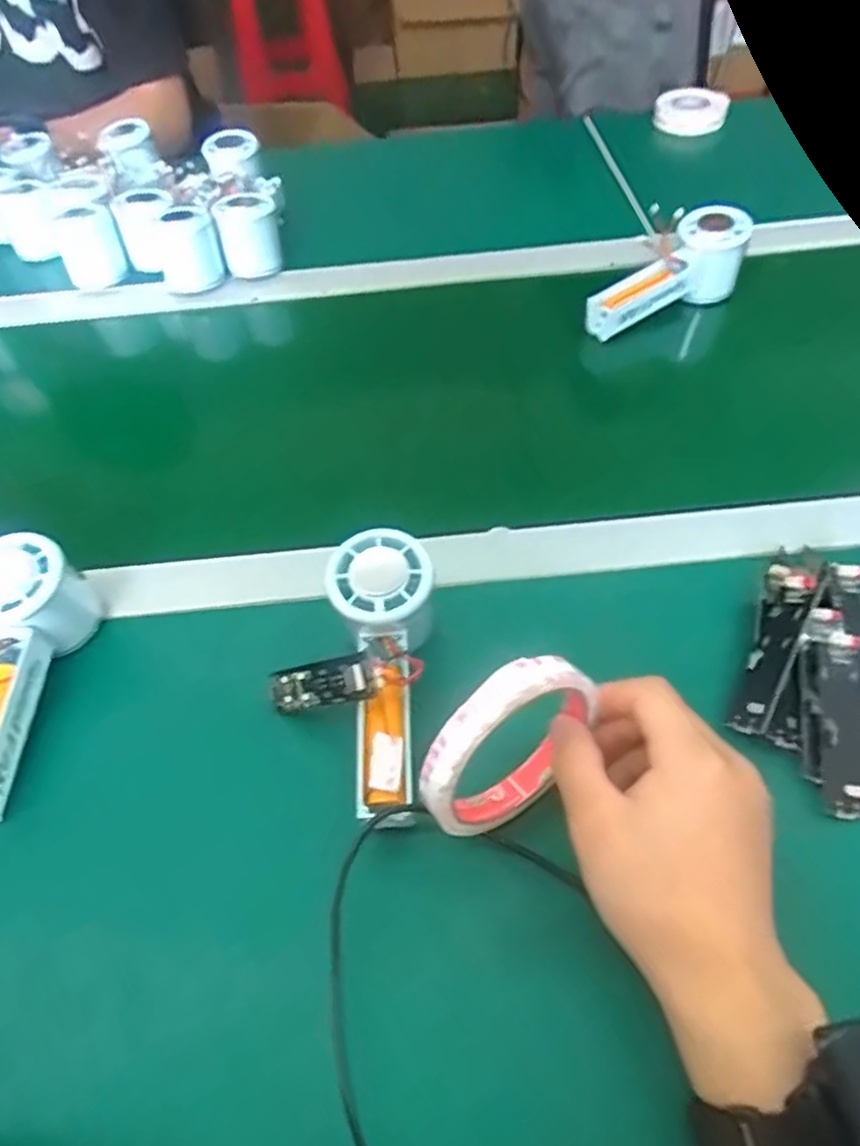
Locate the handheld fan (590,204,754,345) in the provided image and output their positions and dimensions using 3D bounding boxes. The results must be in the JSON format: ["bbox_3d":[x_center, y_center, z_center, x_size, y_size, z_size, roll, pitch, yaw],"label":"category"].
[{"bbox_3d":[0.203,-0.249,0.578,0.157,0.054,0.050,-32,59,-4],"label":"handheld fan"}]

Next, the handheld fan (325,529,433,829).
[{"bbox_3d":[-0.024,0.048,0.347,0.051,0.044,0.151,-3,71,0],"label":"handheld fan"}]

